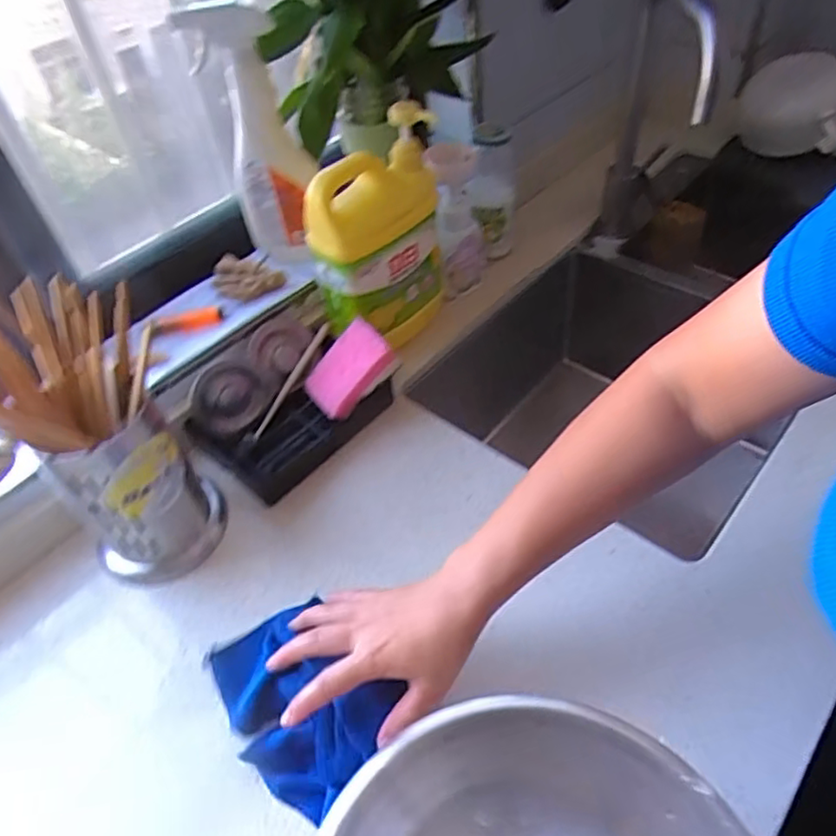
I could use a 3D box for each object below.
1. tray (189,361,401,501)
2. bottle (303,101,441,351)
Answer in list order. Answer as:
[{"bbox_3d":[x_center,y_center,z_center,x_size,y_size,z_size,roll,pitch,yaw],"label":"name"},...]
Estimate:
[{"bbox_3d":[-0.138,-0.028,0.662,0.150,0.069,0.199,32,58,28],"label":"tray"},{"bbox_3d":[-0.039,-0.185,0.667,0.060,0.222,0.146,28,57,27],"label":"bottle"}]

